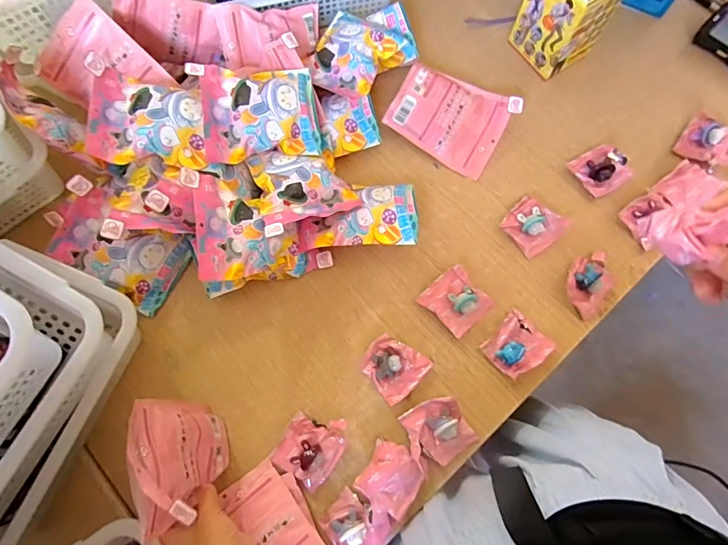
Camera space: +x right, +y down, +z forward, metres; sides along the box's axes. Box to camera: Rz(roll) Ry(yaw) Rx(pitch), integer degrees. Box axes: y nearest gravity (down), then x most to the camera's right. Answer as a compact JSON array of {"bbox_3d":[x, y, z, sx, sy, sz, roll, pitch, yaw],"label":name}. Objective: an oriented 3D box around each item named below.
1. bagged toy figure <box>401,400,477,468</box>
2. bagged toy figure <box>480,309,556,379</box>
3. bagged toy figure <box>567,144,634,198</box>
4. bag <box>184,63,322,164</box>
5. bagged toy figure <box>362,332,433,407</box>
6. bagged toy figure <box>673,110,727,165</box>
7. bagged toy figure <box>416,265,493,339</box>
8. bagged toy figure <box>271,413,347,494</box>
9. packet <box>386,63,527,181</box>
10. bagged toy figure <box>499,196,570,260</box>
[{"bbox_3d":[0.092,0.199,0.525,0.077,0.024,0.075,-29,76,-6],"label":"bagged toy figure"},{"bbox_3d":[0.202,0.096,0.547,0.068,0.030,0.074,43,80,11],"label":"bagged toy figure"},{"bbox_3d":[0.347,-0.150,0.610,0.071,0.024,0.065,-31,77,-6],"label":"bagged toy figure"},{"bbox_3d":[-0.139,-0.216,0.563,0.152,0.028,0.126,-8,87,-14],"label":"bag"},{"bbox_3d":[0.038,0.122,0.546,0.074,0.029,0.072,42,80,11],"label":"bagged toy figure"},{"bbox_3d":[0.504,-0.190,0.607,0.073,0.029,0.079,41,80,11],"label":"bagged toy figure"},{"bbox_3d":[0.125,0.038,0.569,0.071,0.025,0.076,-42,78,-9],"label":"bagged toy figure"},{"bbox_3d":[-0.064,0.218,0.523,0.074,0.031,0.090,30,78,9],"label":"bagged toy figure"},{"bbox_3d":[0.129,-0.236,0.623,0.164,0.022,0.127,33,92,-5],"label":"packet"},{"bbox_3d":[0.242,-0.070,0.593,0.077,0.025,0.071,-38,77,-8],"label":"bagged toy figure"}]

